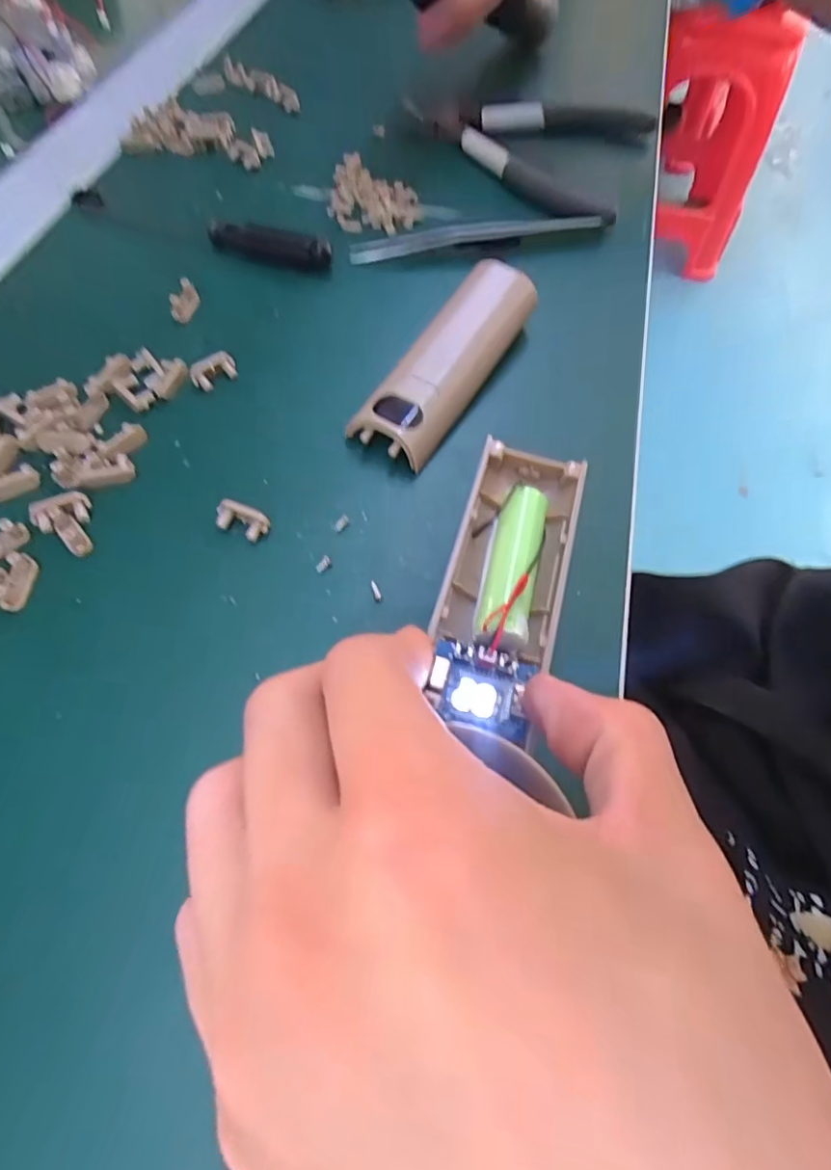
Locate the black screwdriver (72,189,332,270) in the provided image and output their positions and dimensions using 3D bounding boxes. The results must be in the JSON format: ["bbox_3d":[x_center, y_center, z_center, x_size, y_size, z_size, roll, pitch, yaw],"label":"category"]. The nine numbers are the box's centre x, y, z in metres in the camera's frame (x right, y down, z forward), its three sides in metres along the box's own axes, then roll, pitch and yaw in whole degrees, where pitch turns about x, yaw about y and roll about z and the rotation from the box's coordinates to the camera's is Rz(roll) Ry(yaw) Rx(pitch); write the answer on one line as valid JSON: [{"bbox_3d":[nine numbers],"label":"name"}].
[{"bbox_3d":[-0.109,-0.177,0.268,0.141,0.012,0.018,20,64,8],"label":"black screwdriver"}]

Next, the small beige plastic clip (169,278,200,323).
[{"bbox_3d":[-0.104,-0.129,0.246,0.006,0.011,0.021,9,63,2],"label":"small beige plastic clip"}]

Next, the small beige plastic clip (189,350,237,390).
[{"bbox_3d":[-0.084,-0.089,0.229,0.019,0.010,0.008,-33,69,-18],"label":"small beige plastic clip"}]

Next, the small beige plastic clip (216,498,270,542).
[{"bbox_3d":[-0.063,-0.023,0.198,0.019,0.007,0.010,22,64,9],"label":"small beige plastic clip"}]

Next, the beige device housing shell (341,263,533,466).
[{"bbox_3d":[0.016,-0.094,0.229,0.033,0.024,0.103,29,65,12],"label":"beige device housing shell"}]

